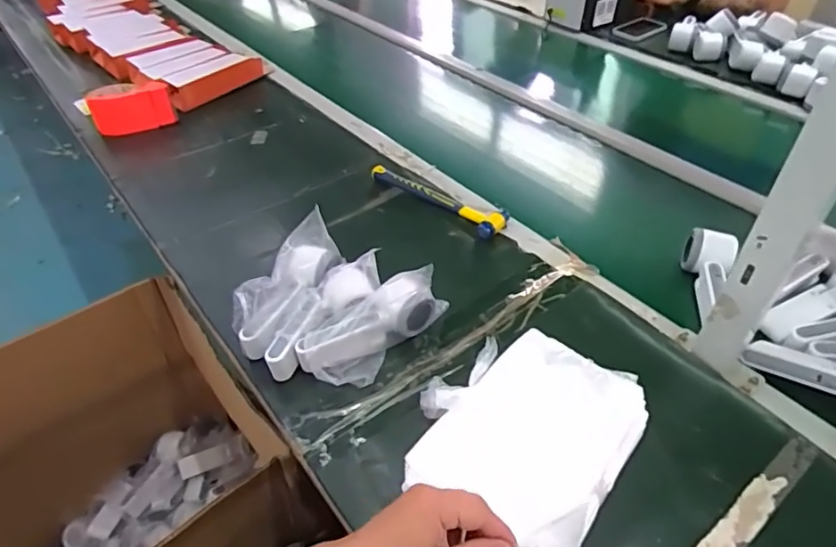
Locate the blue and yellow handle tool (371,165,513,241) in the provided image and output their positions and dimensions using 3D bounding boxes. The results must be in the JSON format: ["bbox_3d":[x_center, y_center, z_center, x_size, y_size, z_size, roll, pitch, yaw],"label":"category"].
[{"bbox_3d":[0.019,-0.116,0.839,0.246,0.022,0.060,25,53,27],"label":"blue and yellow handle tool"}]

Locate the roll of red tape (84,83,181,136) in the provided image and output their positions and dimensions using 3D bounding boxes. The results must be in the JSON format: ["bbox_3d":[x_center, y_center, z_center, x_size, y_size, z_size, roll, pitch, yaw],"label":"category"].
[{"bbox_3d":[-0.541,-0.311,1.035,0.141,0.077,0.059,-6,44,-5],"label":"roll of red tape"}]

